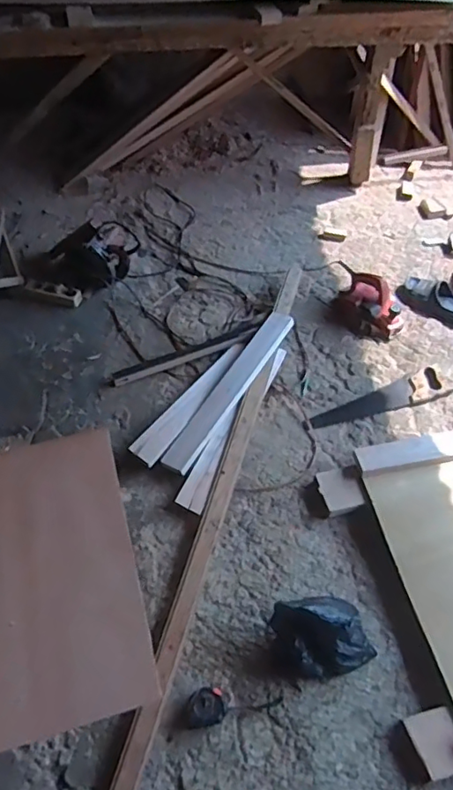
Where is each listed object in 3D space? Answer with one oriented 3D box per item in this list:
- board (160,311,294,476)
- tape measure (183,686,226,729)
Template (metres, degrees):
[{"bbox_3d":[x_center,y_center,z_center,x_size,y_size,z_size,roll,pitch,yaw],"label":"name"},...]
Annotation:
[{"bbox_3d":[0.017,-0.029,1.719,0.101,0.020,0.657,24,60,22],"label":"board"},{"bbox_3d":[-0.049,0.691,1.230,0.093,0.031,0.071,-9,54,-9],"label":"tape measure"}]

